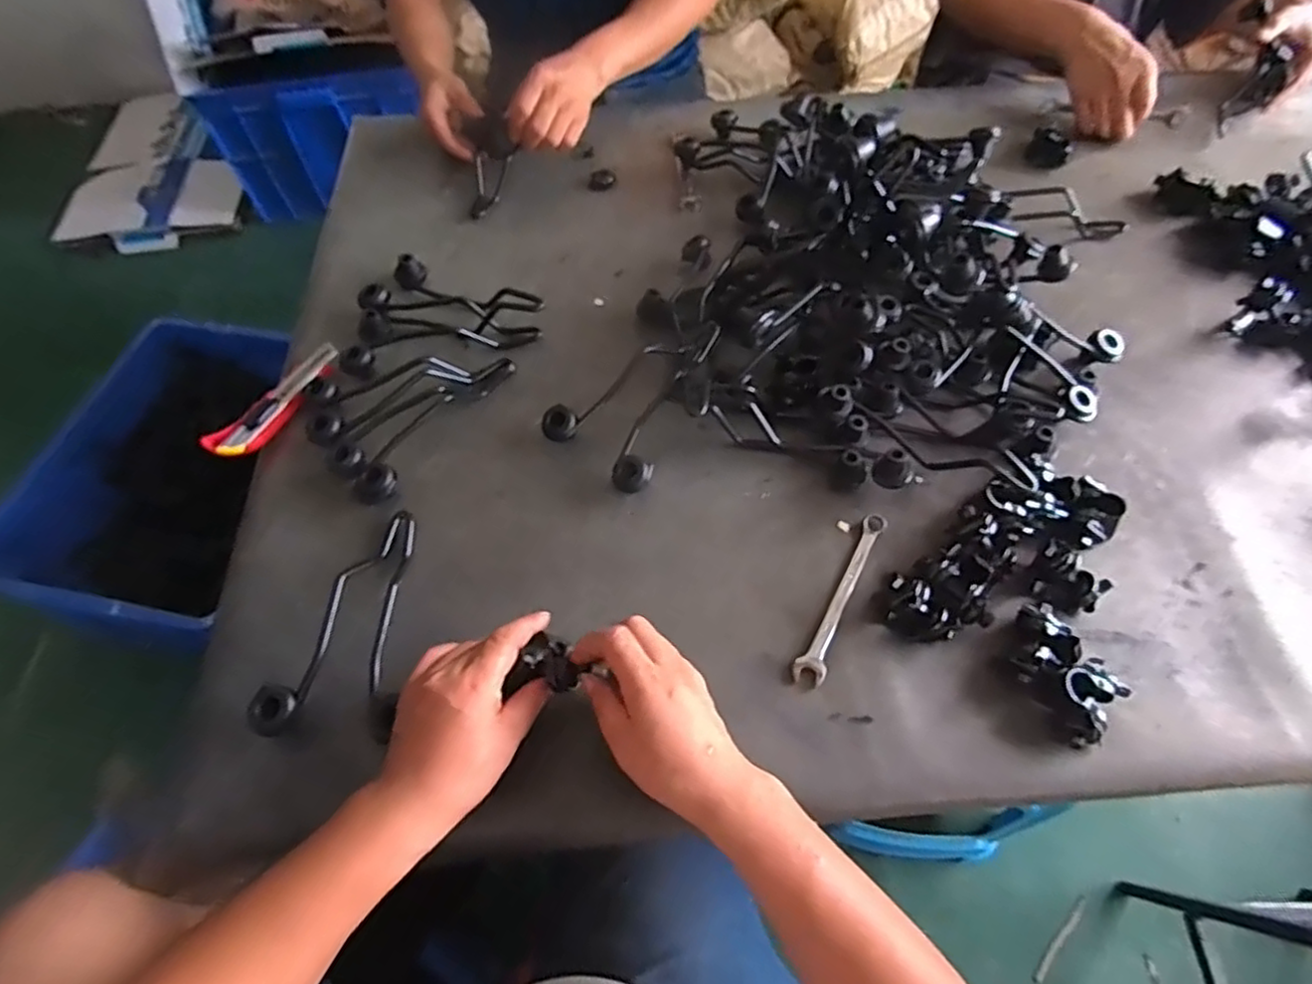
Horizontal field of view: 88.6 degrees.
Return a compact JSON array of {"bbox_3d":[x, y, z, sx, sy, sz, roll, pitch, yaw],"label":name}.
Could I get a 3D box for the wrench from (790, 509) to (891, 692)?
[{"bbox_3d":[0.157,0.087,0.562,0.023,0.006,0.166,26,63,16],"label":"wrench"}]

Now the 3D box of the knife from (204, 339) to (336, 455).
[{"bbox_3d":[-0.371,-0.090,0.667,0.038,0.018,0.151,28,64,17],"label":"knife"}]

